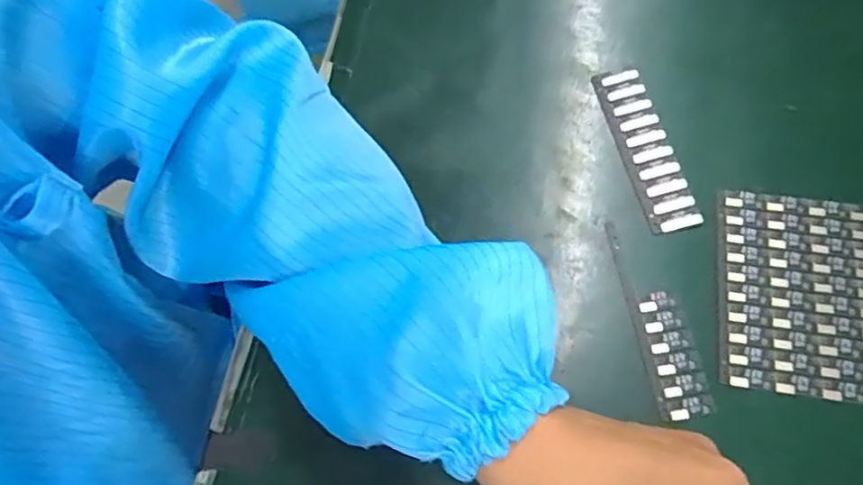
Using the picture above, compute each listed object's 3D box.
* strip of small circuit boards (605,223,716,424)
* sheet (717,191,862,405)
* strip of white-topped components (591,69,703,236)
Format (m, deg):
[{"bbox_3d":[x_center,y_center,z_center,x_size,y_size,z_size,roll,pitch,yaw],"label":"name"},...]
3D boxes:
[{"bbox_3d":[0.107,0.035,0.301,0.023,0.004,0.094,-10,68,-2],"label":"strip of small circuit boards"},{"bbox_3d":[0.179,0.024,0.301,0.082,0.007,0.097,7,68,5],"label":"sheet"},{"bbox_3d":[0.111,-0.050,0.334,0.024,0.006,0.097,-12,68,-3],"label":"strip of white-topped components"}]

